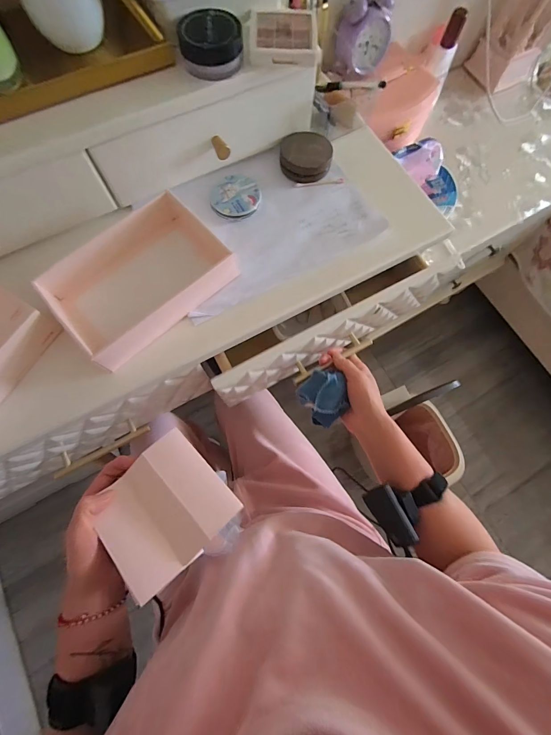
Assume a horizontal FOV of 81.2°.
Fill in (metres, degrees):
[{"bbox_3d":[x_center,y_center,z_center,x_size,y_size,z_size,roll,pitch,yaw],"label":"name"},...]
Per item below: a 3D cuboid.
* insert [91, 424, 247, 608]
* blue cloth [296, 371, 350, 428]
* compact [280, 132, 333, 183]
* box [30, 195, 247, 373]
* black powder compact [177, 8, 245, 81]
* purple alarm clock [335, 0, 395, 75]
[{"bbox_3d":[-0.118,0.145,0.334,0.120,0.023,0.114,-42,78,-12],"label":"insert"},{"bbox_3d":[0.069,0.042,0.453,0.060,0.035,0.072,-24,75,-7],"label":"blue cloth"},{"bbox_3d":[0.043,-0.301,0.462,0.073,0.022,0.065,4,73,1],"label":"compact"},{"bbox_3d":[-0.167,-0.114,0.390,0.194,0.042,0.150,-43,78,-12],"label":"box"},{"bbox_3d":[-0.070,-0.360,0.359,0.065,0.035,0.061,9,73,2],"label":"black powder compact"},{"bbox_3d":[0.147,-0.546,0.526,0.086,0.079,0.052,-35,77,-10],"label":"purple alarm clock"}]

